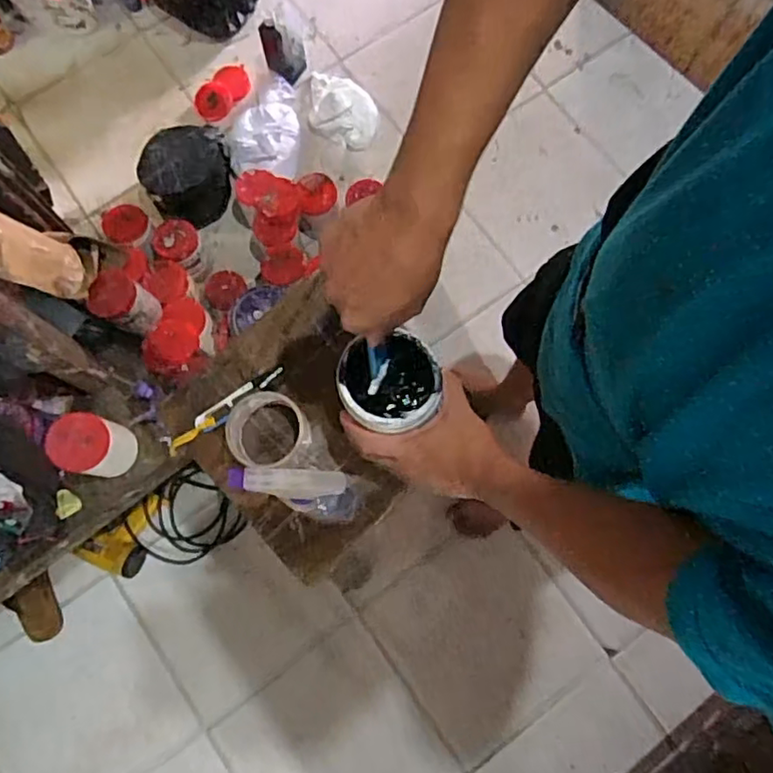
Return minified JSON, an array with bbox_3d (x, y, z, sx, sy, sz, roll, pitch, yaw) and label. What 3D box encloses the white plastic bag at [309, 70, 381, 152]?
[{"bbox_3d":[-0.116,-0.758,1.624,0.187,0.072,0.243,0,77,0],"label":"white plastic bag"}]

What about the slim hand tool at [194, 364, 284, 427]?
[{"bbox_3d":[-0.173,0.010,0.719,0.118,0.008,0.013,-33,79,-9],"label":"slim hand tool"}]

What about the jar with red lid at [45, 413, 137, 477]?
[{"bbox_3d":[-0.543,0.110,1.128,0.105,0.137,0.104,0,77,0],"label":"jar with red lid"}]

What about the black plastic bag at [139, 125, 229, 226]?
[{"bbox_3d":[-0.488,-0.524,1.502,0.206,0.189,0.178,-19,78,-5],"label":"black plastic bag"}]

